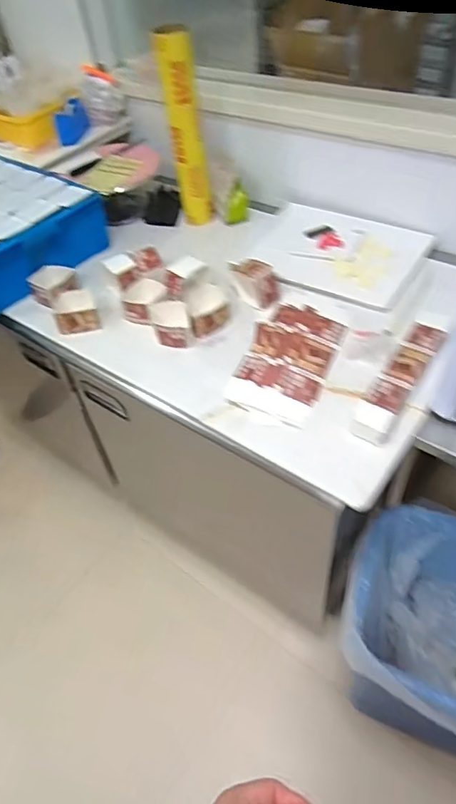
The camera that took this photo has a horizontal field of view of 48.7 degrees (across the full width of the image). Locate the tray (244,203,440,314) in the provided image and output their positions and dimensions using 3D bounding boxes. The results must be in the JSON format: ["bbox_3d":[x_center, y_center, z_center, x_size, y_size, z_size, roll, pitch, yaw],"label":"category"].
[{"bbox_3d":[0.270,-0.385,1.292,0.421,0.025,0.330,24,56,25],"label":"tray"}]

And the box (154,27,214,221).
[{"bbox_3d":[-0.107,-0.703,1.324,0.082,0.451,0.077,-4,49,3],"label":"box"}]

